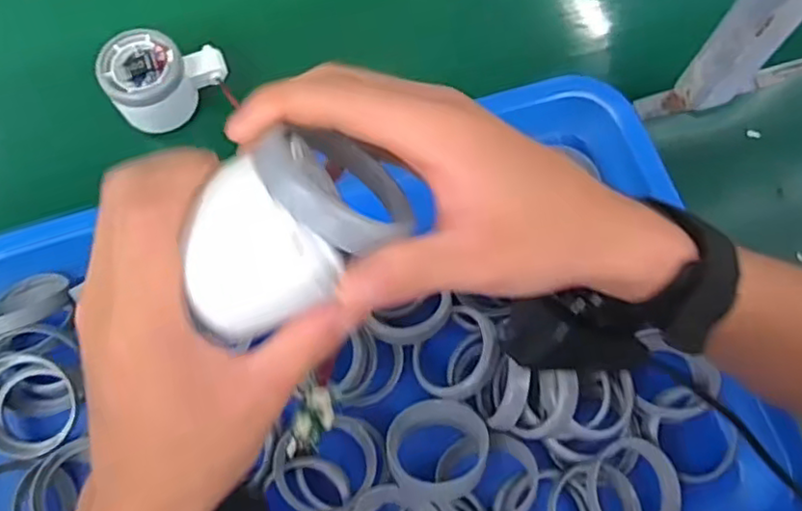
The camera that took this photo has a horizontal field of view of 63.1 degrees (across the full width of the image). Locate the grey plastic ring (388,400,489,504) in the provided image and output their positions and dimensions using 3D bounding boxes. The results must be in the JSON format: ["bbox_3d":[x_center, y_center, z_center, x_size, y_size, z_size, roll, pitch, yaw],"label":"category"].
[{"bbox_3d":[0.022,0.115,0.386,0.059,0.016,0.056,0,70,-1],"label":"grey plastic ring"}]

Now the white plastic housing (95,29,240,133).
[{"bbox_3d":[-0.171,-0.131,0.482,0.083,0.046,0.053,-13,71,-6],"label":"white plastic housing"}]

